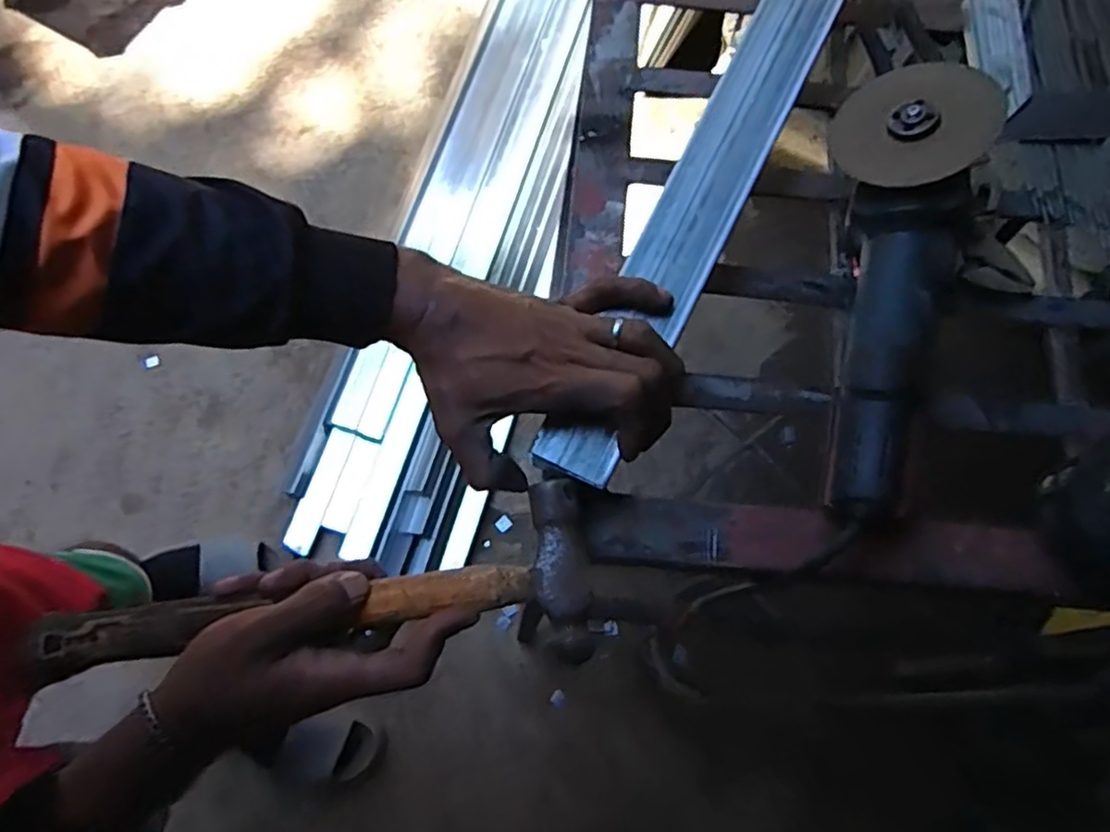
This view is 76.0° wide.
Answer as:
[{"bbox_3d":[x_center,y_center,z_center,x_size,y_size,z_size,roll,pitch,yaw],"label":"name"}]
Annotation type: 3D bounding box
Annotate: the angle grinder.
[{"bbox_3d":[0.207,-0.080,0.428,0.089,0.077,0.295,7,73,2],"label":"angle grinder"}]

